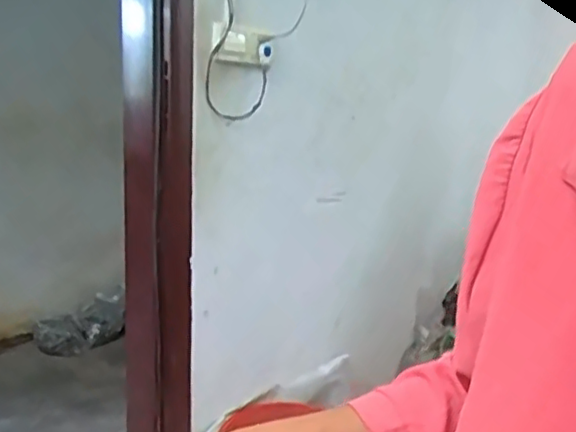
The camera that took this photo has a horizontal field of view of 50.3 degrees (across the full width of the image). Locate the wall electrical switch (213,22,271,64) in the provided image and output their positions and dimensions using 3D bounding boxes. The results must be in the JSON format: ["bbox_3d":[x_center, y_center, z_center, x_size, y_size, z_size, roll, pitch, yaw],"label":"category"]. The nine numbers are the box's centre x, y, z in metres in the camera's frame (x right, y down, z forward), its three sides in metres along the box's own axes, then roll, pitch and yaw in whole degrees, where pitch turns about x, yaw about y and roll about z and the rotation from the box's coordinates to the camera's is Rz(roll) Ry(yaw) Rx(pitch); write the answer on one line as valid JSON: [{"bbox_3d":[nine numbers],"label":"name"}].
[{"bbox_3d":[-0.111,-0.414,1.482,0.145,0.084,0.027,-6,12,-39],"label":"wall electrical switch"}]

